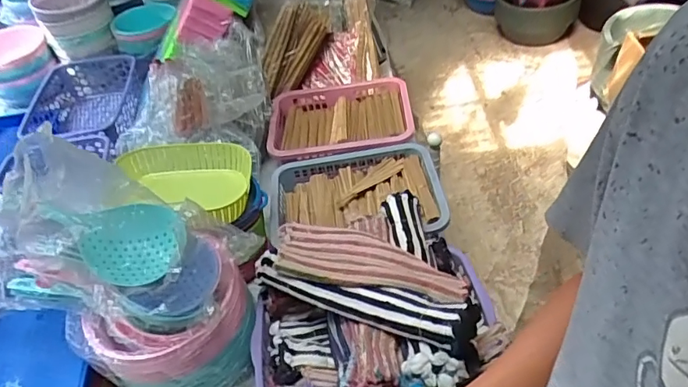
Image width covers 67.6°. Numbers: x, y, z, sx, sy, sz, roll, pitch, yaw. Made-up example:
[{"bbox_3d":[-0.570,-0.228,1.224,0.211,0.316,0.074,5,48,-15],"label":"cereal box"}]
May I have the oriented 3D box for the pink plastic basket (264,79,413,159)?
[{"bbox_3d":[-0.014,-0.210,1.557,0.411,0.138,0.350,-9,45,-2],"label":"pink plastic basket"}]

